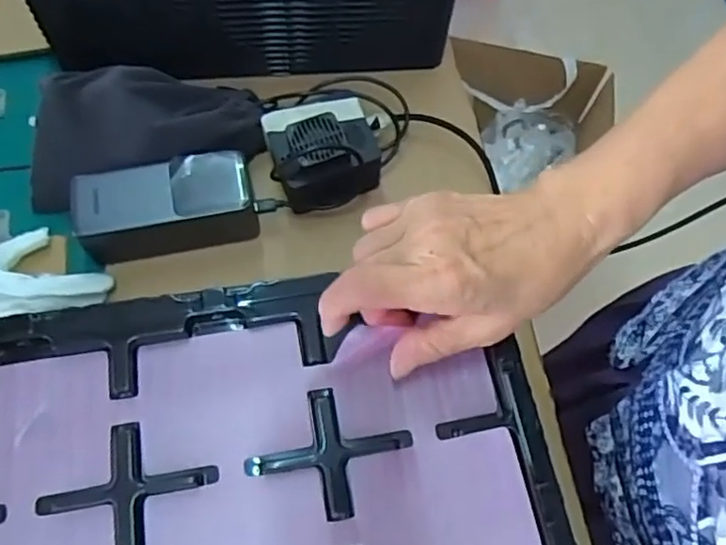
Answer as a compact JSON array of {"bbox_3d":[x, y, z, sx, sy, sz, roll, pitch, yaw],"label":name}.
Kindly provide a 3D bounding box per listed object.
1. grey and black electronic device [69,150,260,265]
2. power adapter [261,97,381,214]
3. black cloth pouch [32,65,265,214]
[{"bbox_3d":[-0.149,-0.048,0.485,0.128,0.052,0.061,-11,66,-8],"label":"grey and black electronic device"},{"bbox_3d":[-0.031,-0.098,0.501,0.081,0.054,0.076,-13,66,-9],"label":"power adapter"},{"bbox_3d":[-0.179,-0.115,0.499,0.188,0.063,0.087,-15,67,-10],"label":"black cloth pouch"}]

